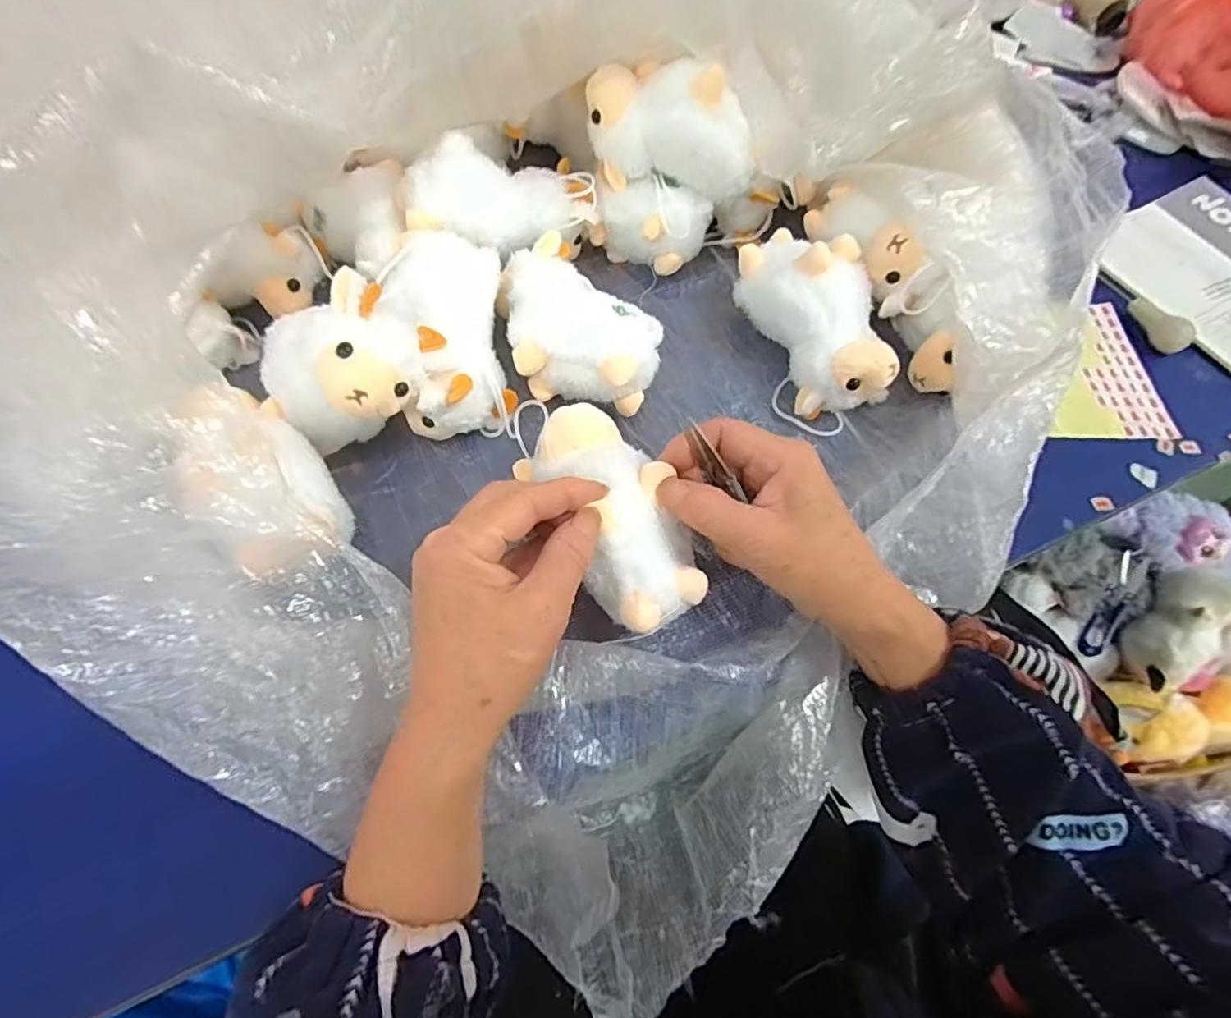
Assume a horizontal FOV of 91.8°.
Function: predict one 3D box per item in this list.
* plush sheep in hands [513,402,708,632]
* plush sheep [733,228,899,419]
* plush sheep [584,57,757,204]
[{"bbox_3d":[-0.003,0.000,0.305,0.055,0.054,0.125,-23,66,-13],"label":"plush sheep in hands"},{"bbox_3d":[0.133,-0.123,0.383,0.067,0.071,0.115,-23,65,-13],"label":"plush sheep"},{"bbox_3d":[0.033,-0.236,0.380,0.063,0.073,0.098,-36,69,-19],"label":"plush sheep"}]

